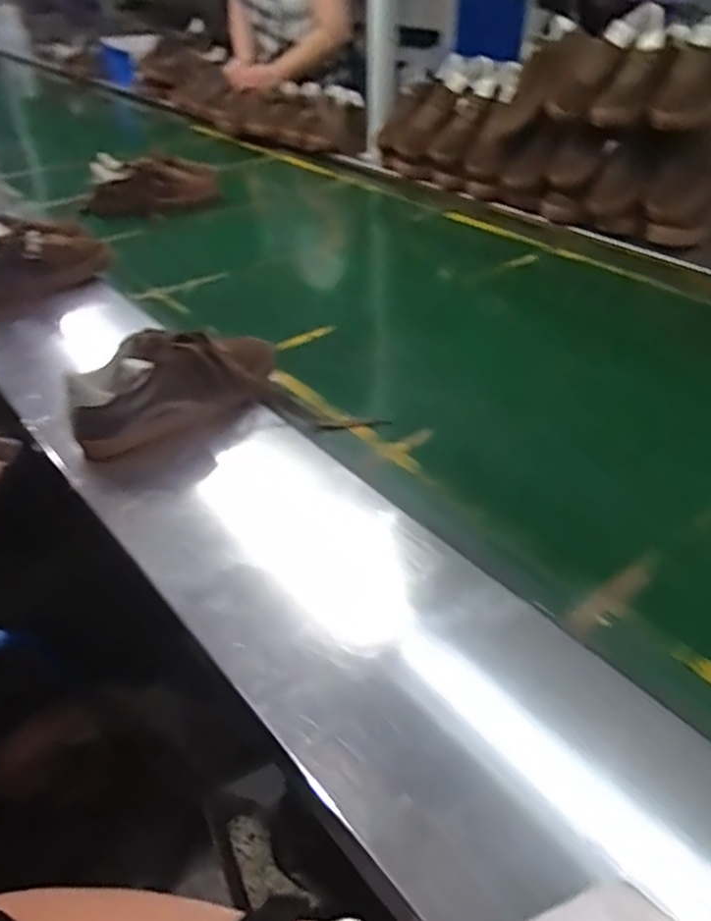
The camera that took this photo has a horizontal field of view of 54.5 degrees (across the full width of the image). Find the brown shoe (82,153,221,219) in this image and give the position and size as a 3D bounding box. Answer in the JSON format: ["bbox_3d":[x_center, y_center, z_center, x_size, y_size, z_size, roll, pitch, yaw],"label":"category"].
[{"bbox_3d":[-0.427,-0.601,1.491,0.303,0.105,0.116,-31,47,-31],"label":"brown shoe"}]

